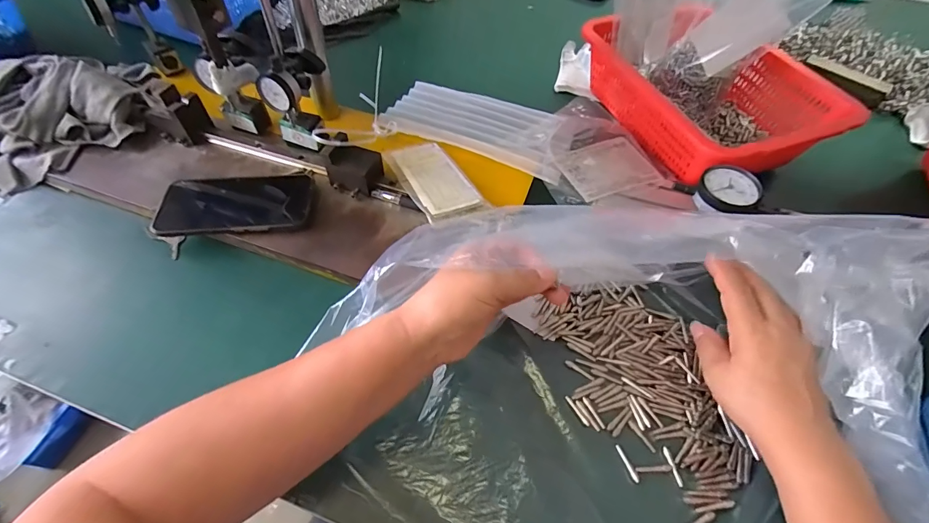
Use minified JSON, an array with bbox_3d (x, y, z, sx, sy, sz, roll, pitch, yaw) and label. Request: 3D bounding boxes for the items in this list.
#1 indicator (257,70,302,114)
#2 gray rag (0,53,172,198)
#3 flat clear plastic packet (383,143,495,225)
[{"bbox_3d":[-0.186,-0.172,0.409,0.037,0.036,0.019,7,56,3],"label":"indicator"},{"bbox_3d":[-0.509,-0.181,0.501,0.256,0.066,0.159,-27,60,-19],"label":"gray rag"},{"bbox_3d":[-0.035,-0.095,0.469,0.071,0.004,0.143,-21,51,-20],"label":"flat clear plastic packet"}]

